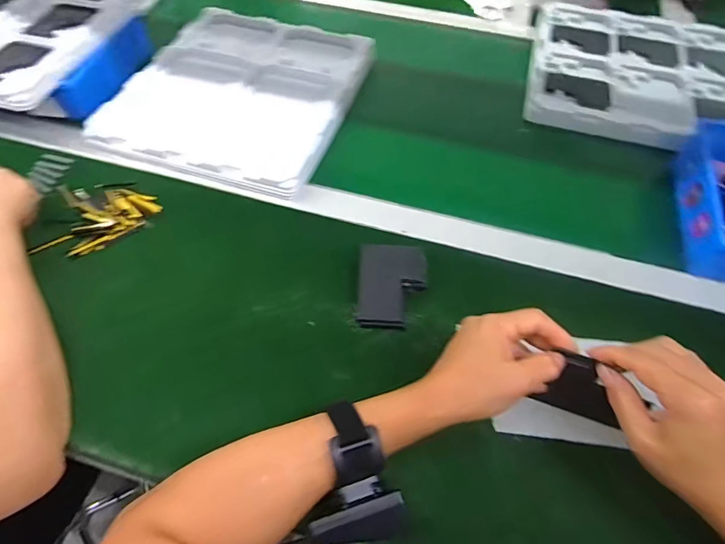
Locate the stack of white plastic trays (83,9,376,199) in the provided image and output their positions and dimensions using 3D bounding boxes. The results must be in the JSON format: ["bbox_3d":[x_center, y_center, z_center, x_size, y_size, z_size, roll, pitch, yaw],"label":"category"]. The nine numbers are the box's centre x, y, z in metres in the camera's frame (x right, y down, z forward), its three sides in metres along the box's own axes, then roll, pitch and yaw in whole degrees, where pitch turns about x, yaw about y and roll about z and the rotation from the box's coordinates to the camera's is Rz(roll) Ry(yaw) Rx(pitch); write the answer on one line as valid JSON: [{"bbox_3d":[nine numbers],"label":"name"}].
[{"bbox_3d":[-0.162,-0.243,0.587,0.279,0.030,0.317,15,58,8],"label":"stack of white plastic trays"}]

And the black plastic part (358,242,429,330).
[{"bbox_3d":[0.031,0.014,0.435,0.067,0.019,0.088,3,57,1],"label":"black plastic part"}]

